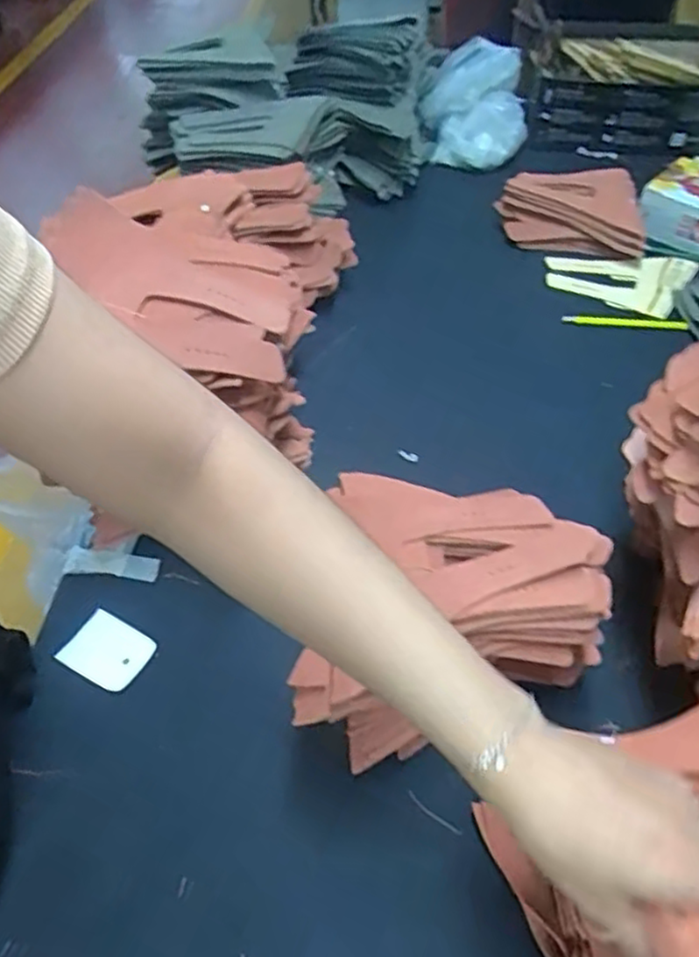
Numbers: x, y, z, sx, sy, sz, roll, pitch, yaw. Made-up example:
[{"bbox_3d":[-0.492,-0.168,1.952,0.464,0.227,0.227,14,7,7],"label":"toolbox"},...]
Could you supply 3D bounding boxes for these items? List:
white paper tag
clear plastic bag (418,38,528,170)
[{"bbox_3d":[-0.205,0.146,0.586,0.070,0.005,0.054,22,60,18],"label":"white paper tag"},{"bbox_3d":[0.207,-0.604,1.130,0.162,0.138,0.181,9,51,10],"label":"clear plastic bag"}]

